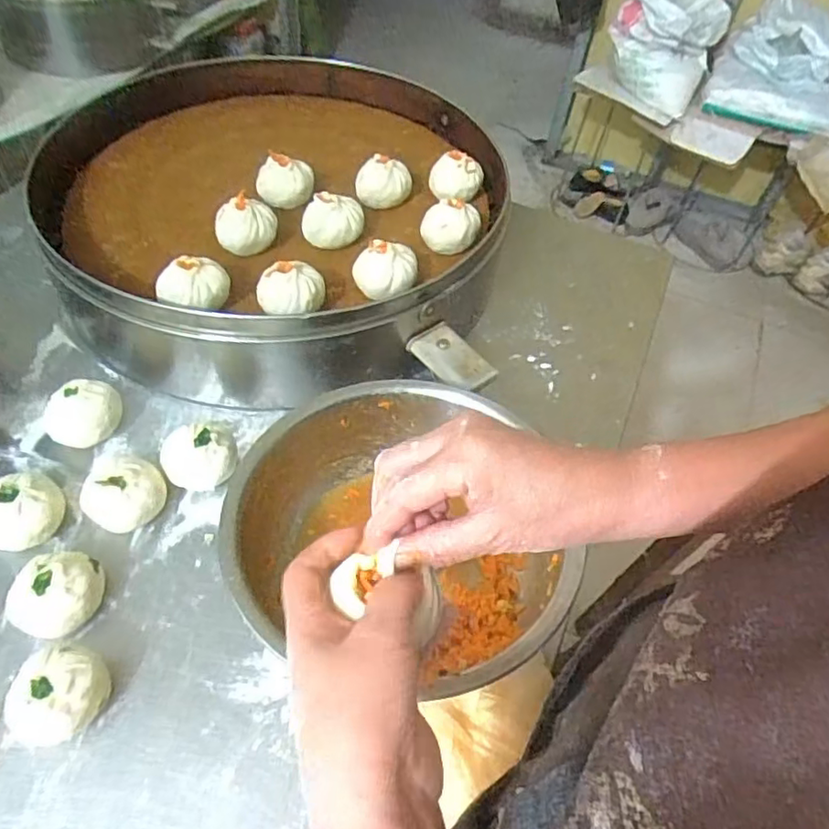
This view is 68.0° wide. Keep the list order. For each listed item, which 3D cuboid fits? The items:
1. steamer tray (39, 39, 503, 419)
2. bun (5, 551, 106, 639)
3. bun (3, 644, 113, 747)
[{"bbox_3d":[-0.133,-0.231,0.688,0.423,0.112,0.483,8,53,1],"label":"steamer tray"},{"bbox_3d":[-0.260,0.128,0.446,0.061,0.047,0.057,-7,54,-10],"label":"bun"},{"bbox_3d":[-0.229,0.180,0.404,0.052,0.051,0.055,14,53,5],"label":"bun"}]

